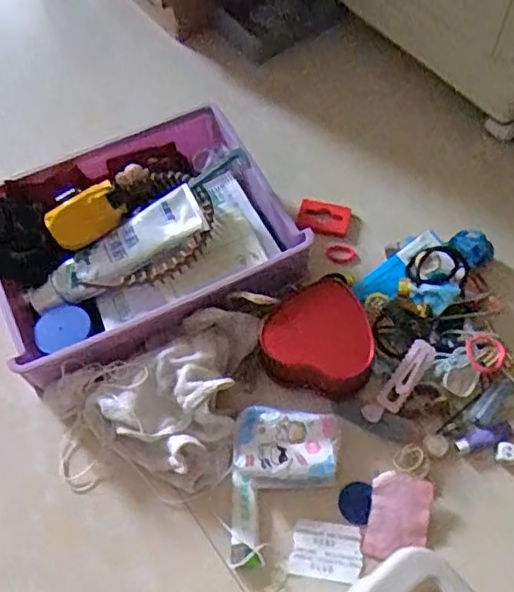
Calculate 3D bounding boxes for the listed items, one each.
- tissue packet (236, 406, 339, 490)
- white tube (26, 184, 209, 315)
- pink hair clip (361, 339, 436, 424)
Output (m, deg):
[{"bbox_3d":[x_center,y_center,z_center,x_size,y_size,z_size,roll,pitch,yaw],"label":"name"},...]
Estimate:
[{"bbox_3d":[0.022,0.120,0.488,0.077,0.021,0.058,2,61,4],"label":"tissue packet"},{"bbox_3d":[-0.122,-0.034,0.529,0.167,0.024,0.043,-31,61,3],"label":"white tube"},{"bbox_3d":[0.119,0.071,0.516,0.021,0.010,0.082,37,81,22],"label":"pink hair clip"}]

